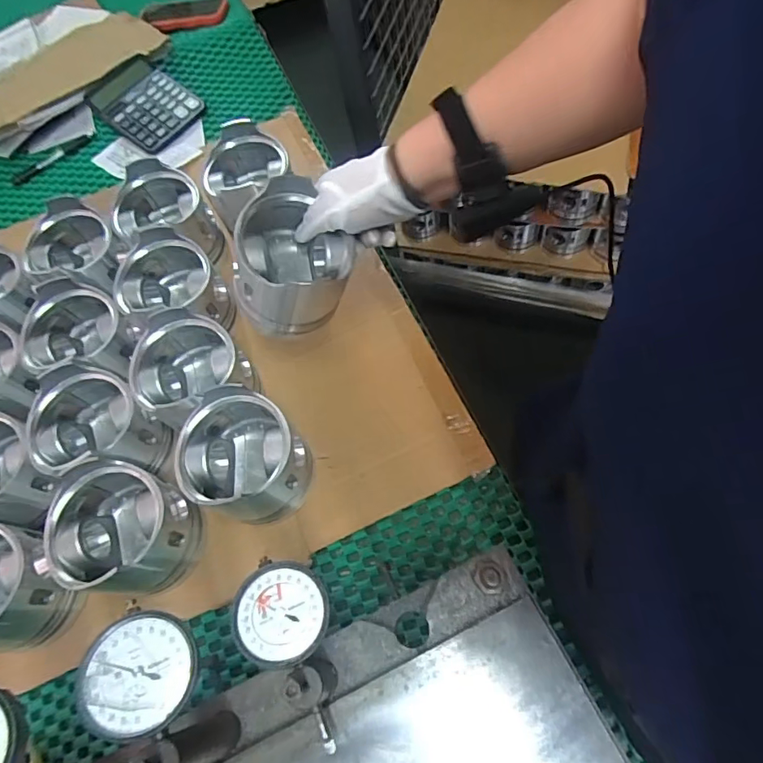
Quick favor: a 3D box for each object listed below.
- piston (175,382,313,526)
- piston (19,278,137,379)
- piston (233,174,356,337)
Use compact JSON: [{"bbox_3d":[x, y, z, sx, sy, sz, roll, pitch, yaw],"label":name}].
[{"bbox_3d":[-0.123,0.072,0.471,0.109,0.102,0.101,-3,65,7],"label":"piston"},{"bbox_3d":[-0.318,-0.045,0.539,0.106,0.079,0.103,14,68,14],"label":"piston"},{"bbox_3d":[-0.077,-0.109,0.455,0.094,0.083,0.112,5,68,5],"label":"piston"}]

